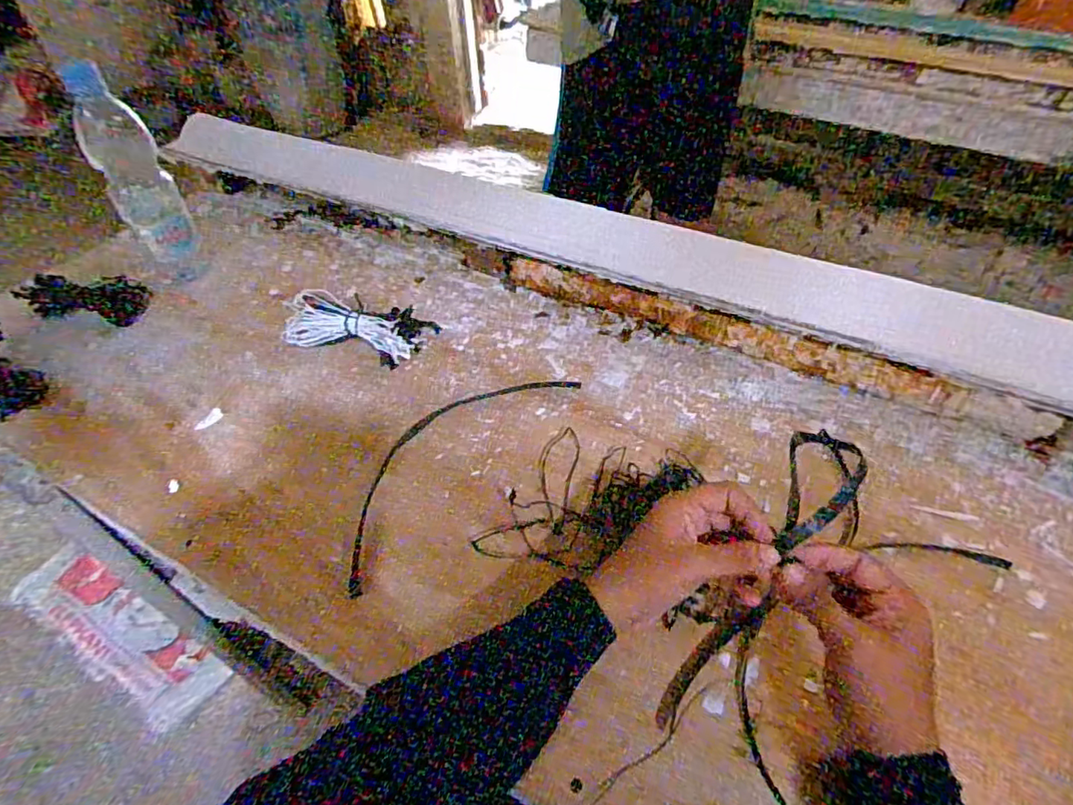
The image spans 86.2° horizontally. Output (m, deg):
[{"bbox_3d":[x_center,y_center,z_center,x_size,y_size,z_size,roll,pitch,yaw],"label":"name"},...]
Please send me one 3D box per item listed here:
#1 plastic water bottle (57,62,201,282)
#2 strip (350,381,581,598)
[{"bbox_3d":[-0.445,-0.243,0.650,0.064,0.227,0.061,-30,56,-22],"label":"plastic water bottle"},{"bbox_3d":[-0.083,0.042,0.537,0.094,0.016,0.291,32,58,25],"label":"strip"}]

